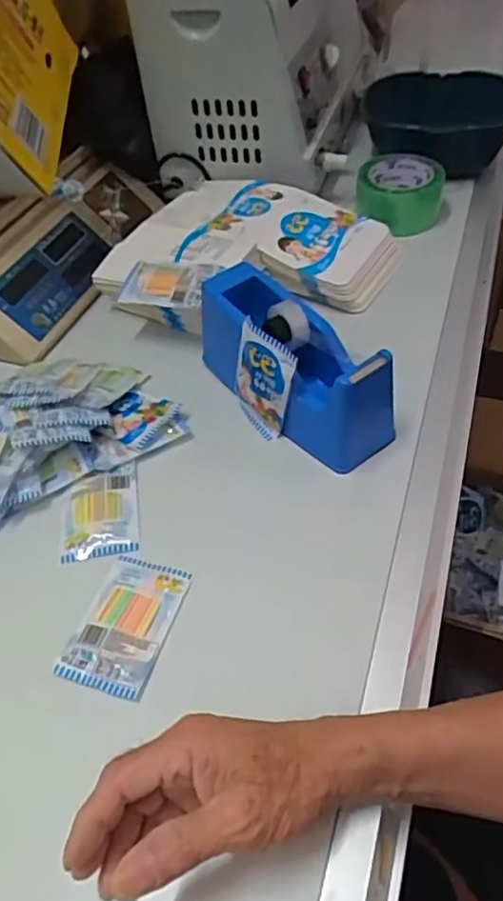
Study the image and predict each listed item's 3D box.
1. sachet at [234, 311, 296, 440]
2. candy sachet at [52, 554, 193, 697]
[{"bbox_3d":[0.008,-0.060,0.551,0.011,0.095,0.065,-34,60,-31],"label":"sachet"},{"bbox_3d":[-0.089,0.122,0.456,0.063,0.007,0.099,13,51,16],"label":"candy sachet"}]

